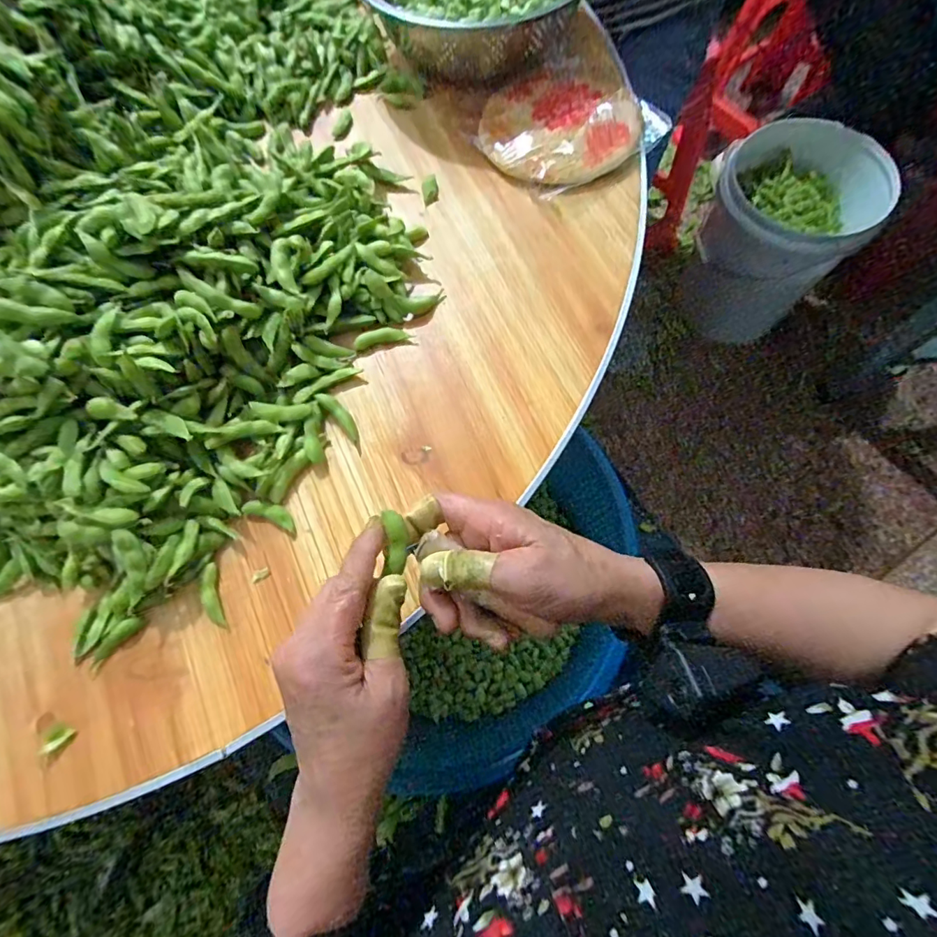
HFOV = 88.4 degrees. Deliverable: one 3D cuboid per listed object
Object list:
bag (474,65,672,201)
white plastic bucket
[{"bbox_3d":[0.089,-0.324,0.452,0.147,0.020,0.134,-35,75,-9],"label":"bag"},{"bbox_3d":[0.682,-0.534,1.087,0.318,0.320,0.388,40,77,14],"label":"white plastic bucket"}]

